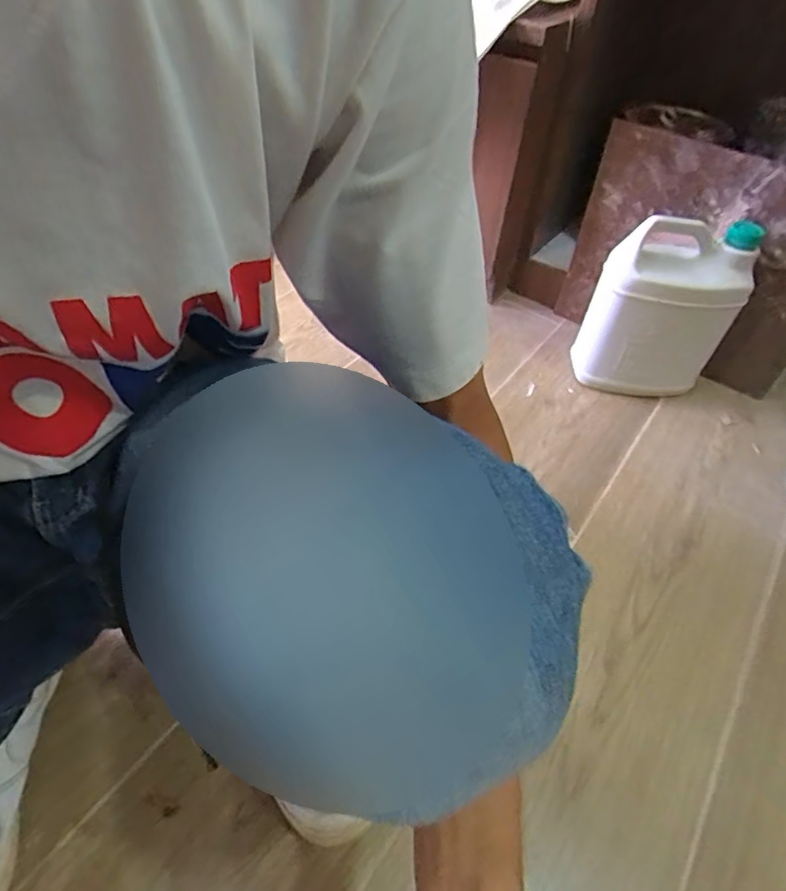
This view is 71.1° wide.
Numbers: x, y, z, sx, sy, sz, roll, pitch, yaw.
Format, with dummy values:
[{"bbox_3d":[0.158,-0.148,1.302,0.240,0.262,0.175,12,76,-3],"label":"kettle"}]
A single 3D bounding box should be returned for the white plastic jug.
[{"bbox_3d":[0.384,-0.200,0.803,0.190,0.246,0.105,-7,49,-11],"label":"white plastic jug"}]

